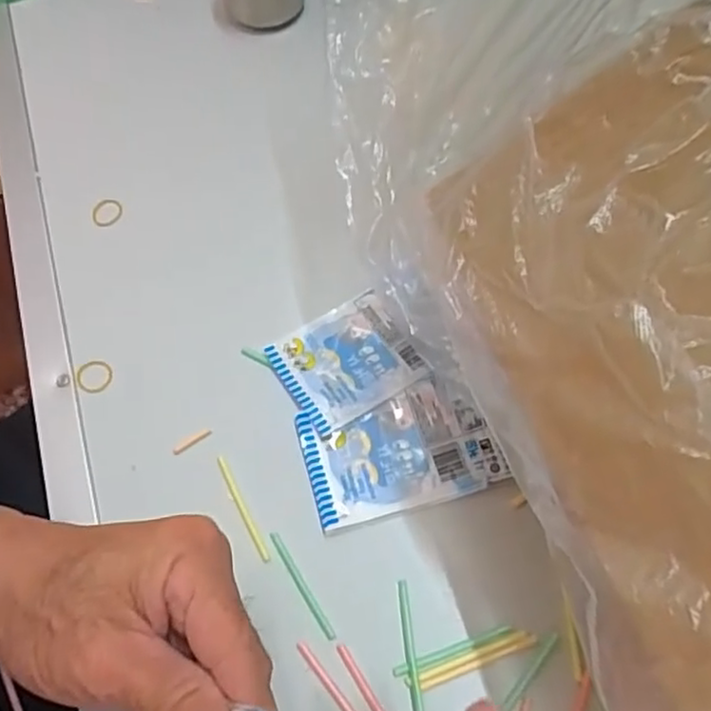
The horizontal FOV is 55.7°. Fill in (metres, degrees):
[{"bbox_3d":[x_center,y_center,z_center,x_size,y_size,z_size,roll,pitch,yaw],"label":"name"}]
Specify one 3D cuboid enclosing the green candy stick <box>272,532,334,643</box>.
[{"bbox_3d":[-0.026,0.113,0.331,0.004,0.004,0.058,-31,67,-11],"label":"green candy stick"}]

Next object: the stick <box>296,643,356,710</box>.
[{"bbox_3d":[-0.008,0.159,0.312,0.005,0.004,0.059,-38,68,-14],"label":"stick"}]

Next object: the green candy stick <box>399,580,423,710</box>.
[{"bbox_3d":[0.026,0.138,0.317,0.005,0.004,0.060,-7,64,0],"label":"green candy stick"}]

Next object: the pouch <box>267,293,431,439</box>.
[{"bbox_3d":[-0.004,0.002,0.380,0.072,0.007,0.062,-30,66,-11],"label":"pouch"}]

